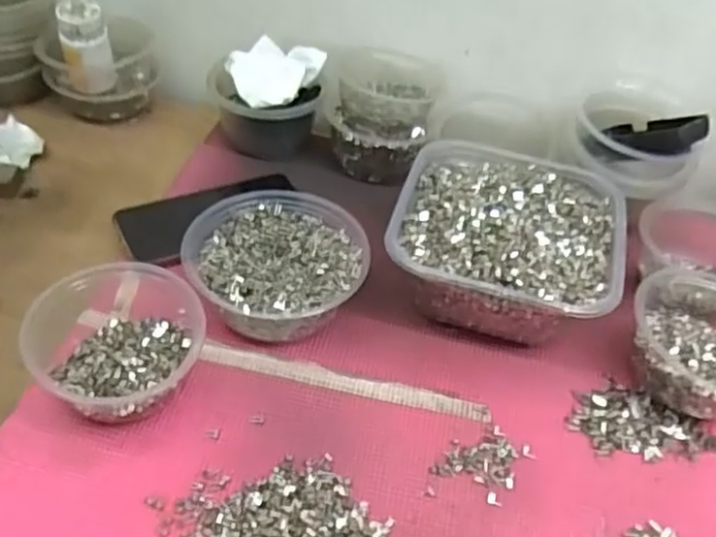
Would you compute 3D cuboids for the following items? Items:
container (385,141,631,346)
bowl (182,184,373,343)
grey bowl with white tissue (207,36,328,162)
[{"bbox_3d":[0.118,-0.021,0.572,0.175,0.081,0.180,15,45,8],"label":"container"},{"bbox_3d":[-0.064,-0.001,0.546,0.128,0.057,0.133,4,44,-4],"label":"bowl"},{"bbox_3d":[-0.090,-0.161,0.682,0.108,0.091,0.084,4,45,-3],"label":"grey bowl with white tissue"}]

